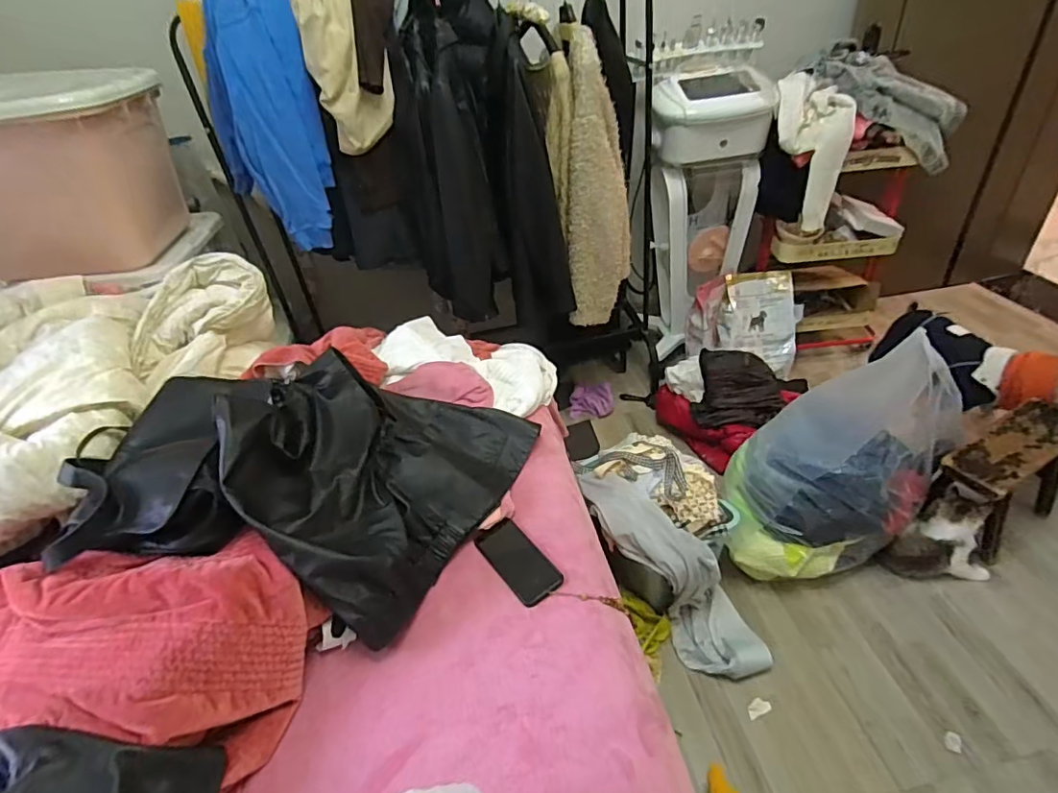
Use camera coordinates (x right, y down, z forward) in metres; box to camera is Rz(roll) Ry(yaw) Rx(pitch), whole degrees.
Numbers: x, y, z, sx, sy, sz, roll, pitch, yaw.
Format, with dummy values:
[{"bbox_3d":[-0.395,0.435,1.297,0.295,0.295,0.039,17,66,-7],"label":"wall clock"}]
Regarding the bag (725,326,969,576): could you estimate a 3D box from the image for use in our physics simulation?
[{"bbox_3d":[0.685,0.127,1.236,0.436,0.502,0.314,-4,37,4],"label":"bag"}]

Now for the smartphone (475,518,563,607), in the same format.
[{"bbox_3d":[-0.018,0.275,0.908,0.077,0.011,0.158,-33,51,-21],"label":"smartphone"}]

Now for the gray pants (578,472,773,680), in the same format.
[{"bbox_3d":[0.320,0.380,1.210,0.178,0.524,0.159,-36,2,-33],"label":"gray pants"}]

